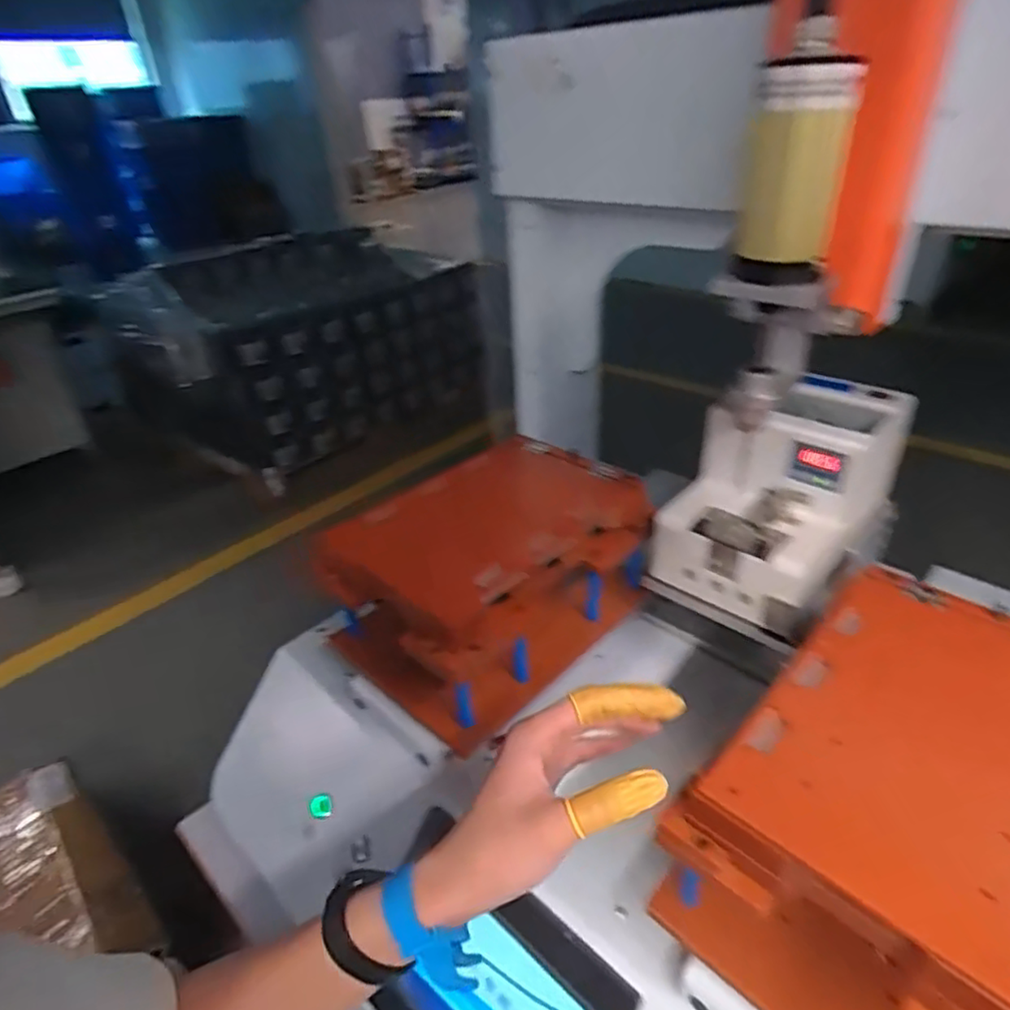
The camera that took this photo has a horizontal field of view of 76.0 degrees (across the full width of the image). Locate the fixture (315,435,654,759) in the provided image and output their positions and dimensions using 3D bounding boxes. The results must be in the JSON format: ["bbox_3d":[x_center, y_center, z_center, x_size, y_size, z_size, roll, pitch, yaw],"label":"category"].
[{"bbox_3d":[-0.010,0.064,0.613,0.264,0.142,0.201,-30,41,-34],"label":"fixture"}]

